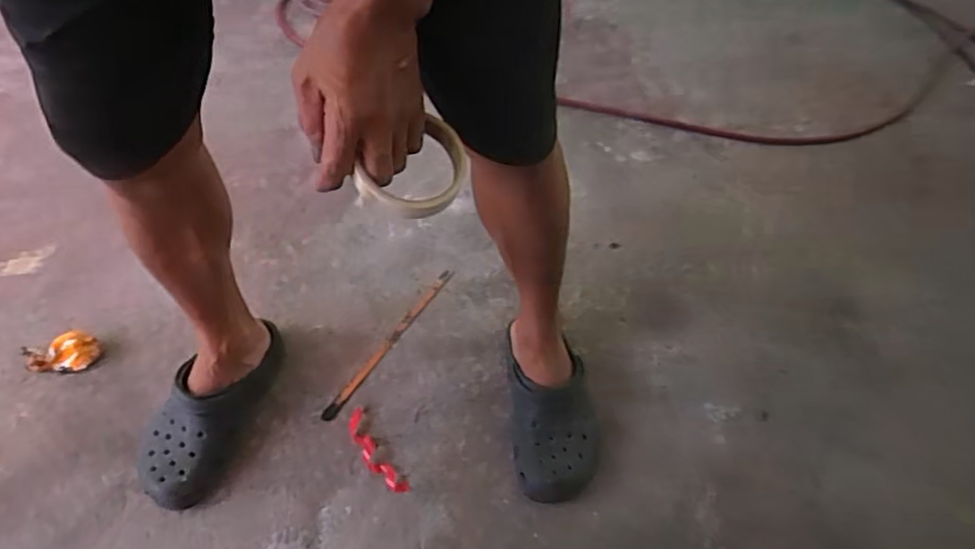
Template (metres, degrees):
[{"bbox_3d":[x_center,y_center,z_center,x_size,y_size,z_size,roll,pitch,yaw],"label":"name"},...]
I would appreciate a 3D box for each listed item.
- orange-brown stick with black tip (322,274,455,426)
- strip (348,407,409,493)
[{"bbox_3d":[-0.142,0.096,0.948,0.020,0.007,0.298,28,58,18],"label":"orange-brown stick with black tip"},{"bbox_3d":[-0.151,0.237,0.848,0.030,0.008,0.132,-29,60,-20],"label":"strip"}]

